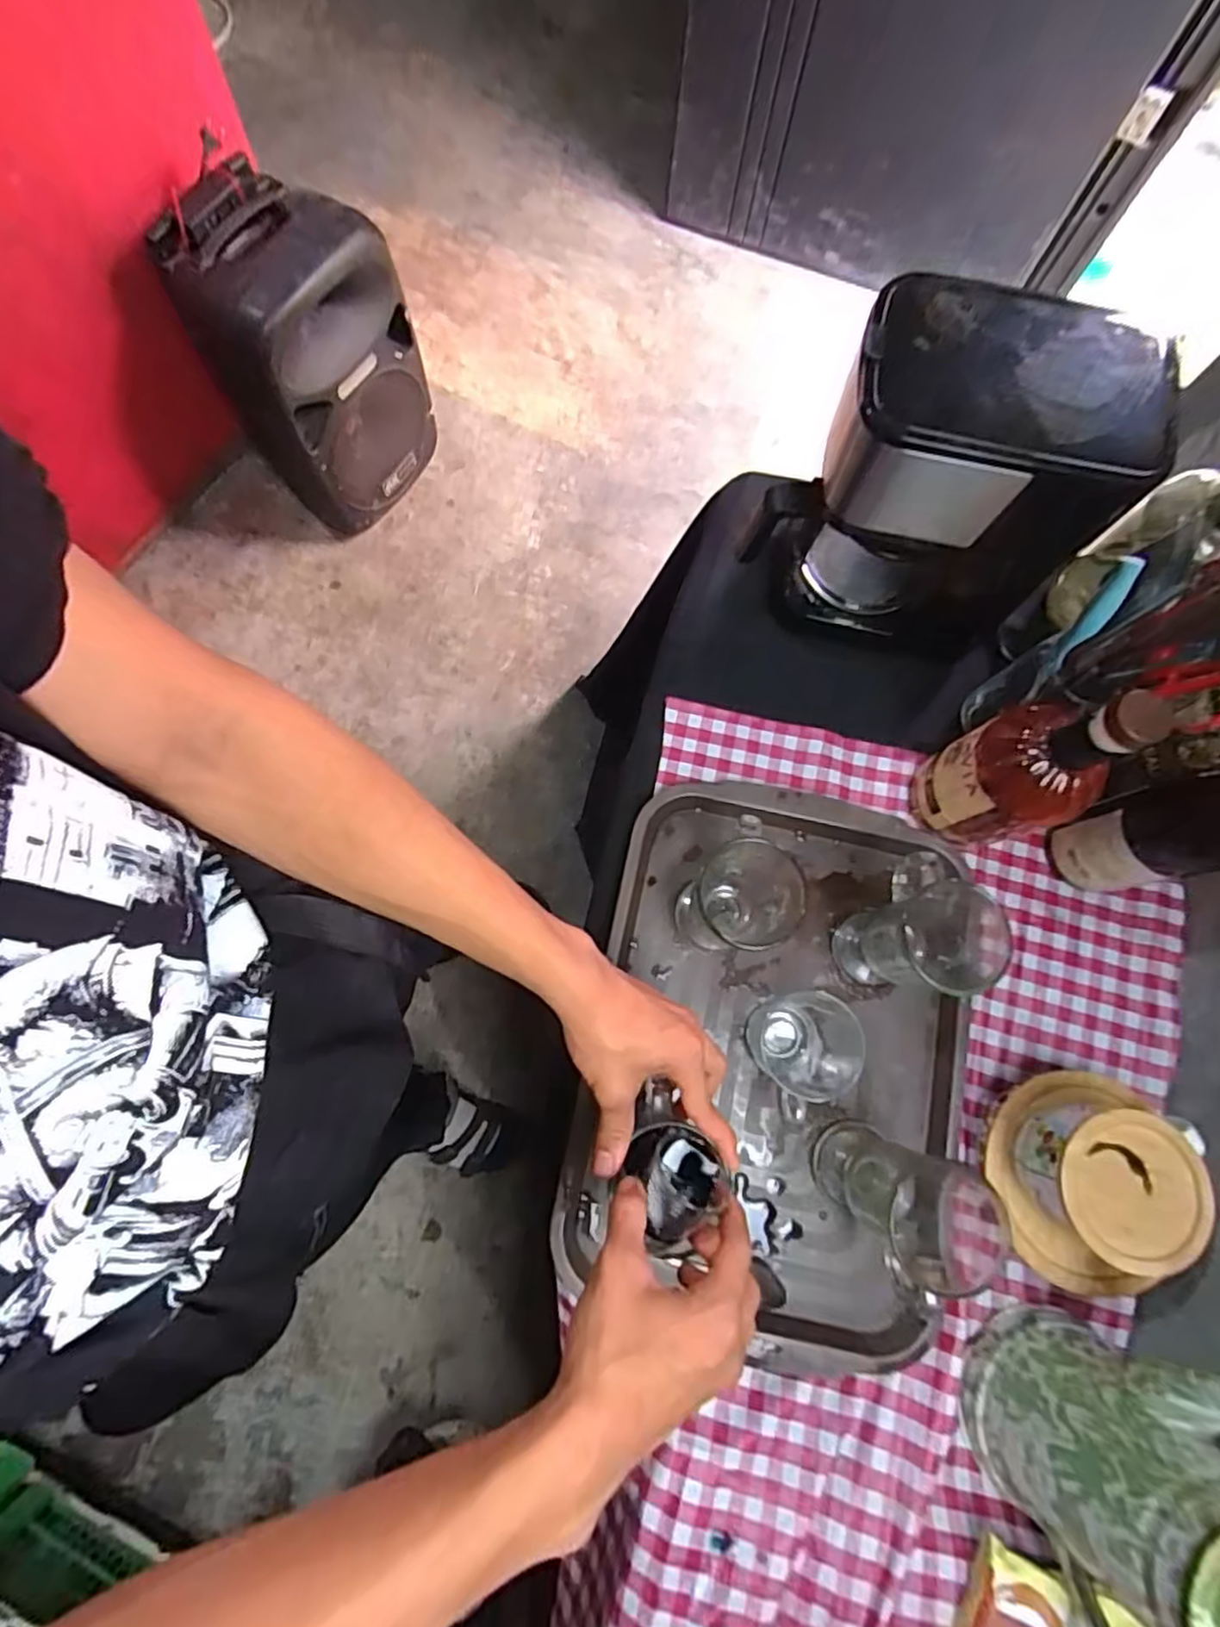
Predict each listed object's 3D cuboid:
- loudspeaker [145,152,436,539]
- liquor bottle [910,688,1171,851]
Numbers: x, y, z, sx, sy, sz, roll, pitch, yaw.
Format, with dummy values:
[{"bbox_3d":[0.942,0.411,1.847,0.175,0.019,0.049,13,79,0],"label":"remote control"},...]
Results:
[{"bbox_3d":[-0.508,-0.776,1.226,0.225,0.530,0.285,37,78,7],"label":"loudspeaker"},{"bbox_3d":[0.320,-0.034,0.526,0.090,0.230,0.091,0,77,-2],"label":"liquor bottle"}]

